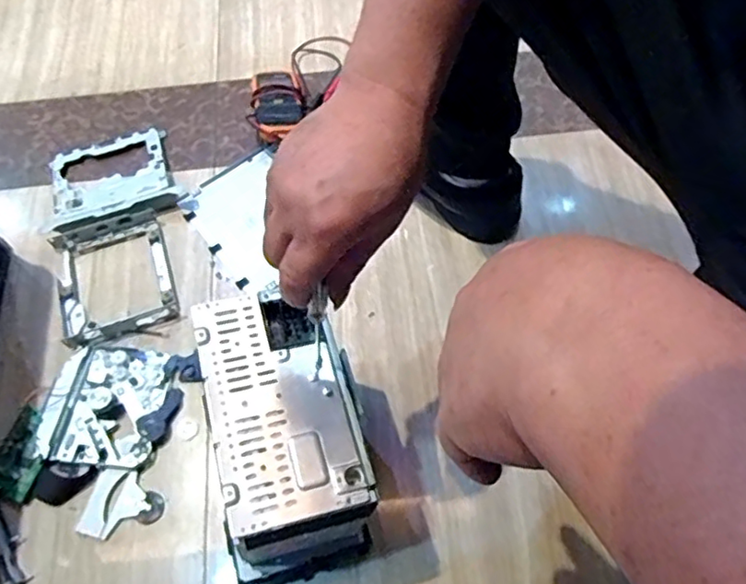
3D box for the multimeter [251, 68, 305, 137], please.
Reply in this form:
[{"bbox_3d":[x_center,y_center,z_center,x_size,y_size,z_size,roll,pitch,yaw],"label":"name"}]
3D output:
[{"bbox_3d":[-0.127,-0.245,0.817,0.069,0.040,0.129,-17,63,-6],"label":"multimeter"}]

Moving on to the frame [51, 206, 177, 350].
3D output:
[{"bbox_3d":[-0.300,-0.017,0.714,0.127,0.018,0.148,-18,63,-7],"label":"frame"}]

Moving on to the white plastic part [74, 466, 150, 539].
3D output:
[{"bbox_3d":[-0.253,0.209,0.611,0.054,0.010,0.066,13,64,9],"label":"white plastic part"}]

